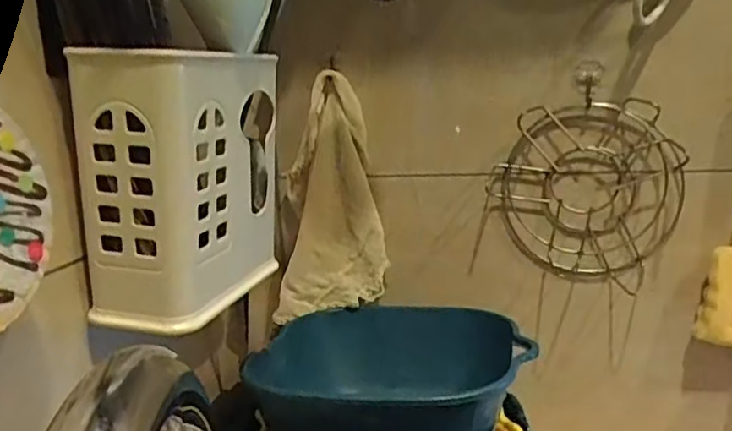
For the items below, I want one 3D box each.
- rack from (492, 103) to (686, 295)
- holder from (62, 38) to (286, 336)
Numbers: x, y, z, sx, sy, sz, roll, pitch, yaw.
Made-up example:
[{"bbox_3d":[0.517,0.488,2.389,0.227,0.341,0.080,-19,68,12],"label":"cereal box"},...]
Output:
[{"bbox_3d":[0.195,-0.018,0.575,0.157,0.160,0.038,-1,12,11],"label":"rack"},{"bbox_3d":[-0.113,-0.024,0.412,0.075,0.154,0.128,0,12,15],"label":"holder"}]

